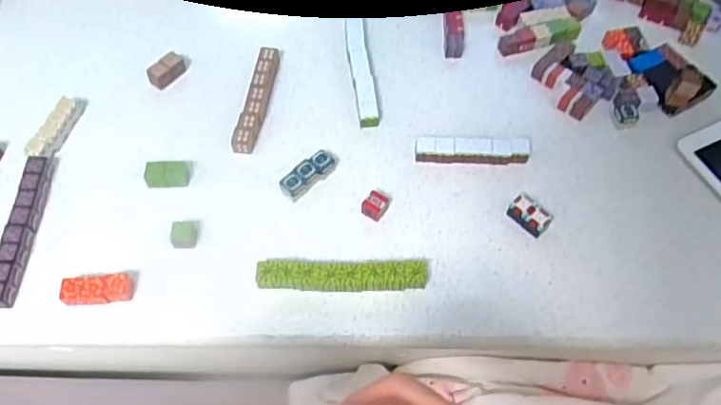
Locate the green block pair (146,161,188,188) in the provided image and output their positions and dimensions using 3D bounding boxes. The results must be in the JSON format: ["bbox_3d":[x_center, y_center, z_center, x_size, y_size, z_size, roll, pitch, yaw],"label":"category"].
[{"bbox_3d":[-0.203,-0.029,0.640,0.042,0.021,0.023,-6,59,-4],"label":"green block pair"}]

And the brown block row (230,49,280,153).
[{"bbox_3d":[-0.117,-0.118,0.693,0.023,0.025,0.142,8,59,4],"label":"brown block row"}]

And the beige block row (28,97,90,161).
[{"bbox_3d":[-0.333,-0.083,0.671,0.021,0.027,0.092,10,60,5],"label":"beige block row"}]

